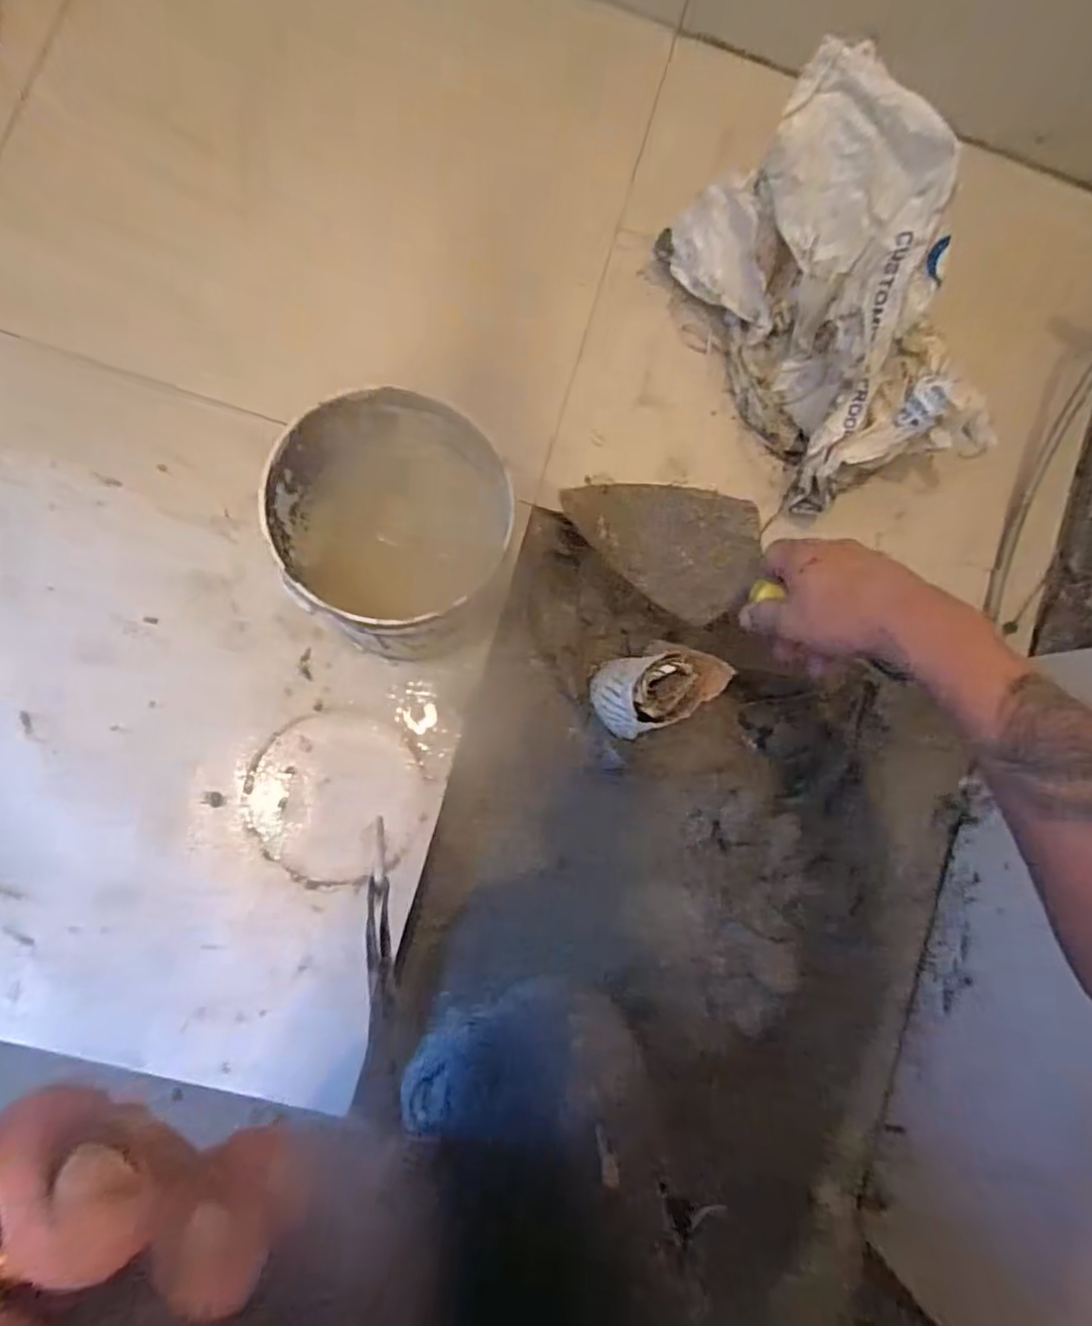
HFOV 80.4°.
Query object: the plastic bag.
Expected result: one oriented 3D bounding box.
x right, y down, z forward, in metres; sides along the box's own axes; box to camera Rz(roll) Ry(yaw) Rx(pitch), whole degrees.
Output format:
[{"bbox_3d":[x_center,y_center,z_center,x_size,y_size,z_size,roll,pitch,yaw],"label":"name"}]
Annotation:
[{"bbox_3d":[0.269,-0.326,0.603,0.146,0.226,0.321,-27,87,-9],"label":"plastic bag"}]

